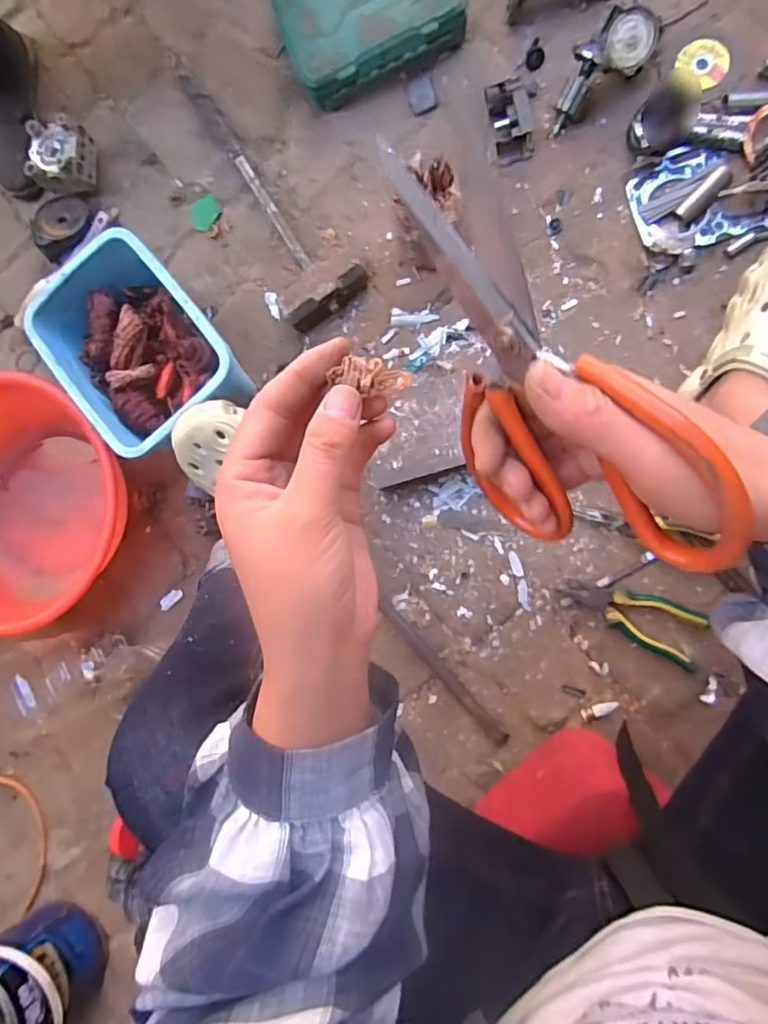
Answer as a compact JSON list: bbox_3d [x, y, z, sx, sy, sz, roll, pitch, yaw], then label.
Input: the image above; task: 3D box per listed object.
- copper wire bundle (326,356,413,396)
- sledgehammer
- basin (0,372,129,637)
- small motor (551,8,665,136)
[{"bbox_3d":[-0.005,-0.058,0.247,0.034,0.007,0.014,3,86,-21],"label":"copper wire bundle"},{"bbox_3d":[-0.186,-0.482,0.817,0.120,0.054,0.460,-31,83,8],"label":"sledgehammer"},{"bbox_3d":[-0.534,0.010,0.843,0.334,0.161,0.323,0,88,11],"label":"basin"},{"bbox_3d":[0.270,-0.559,0.720,0.153,0.051,0.065,-39,85,23],"label":"small motor"}]

